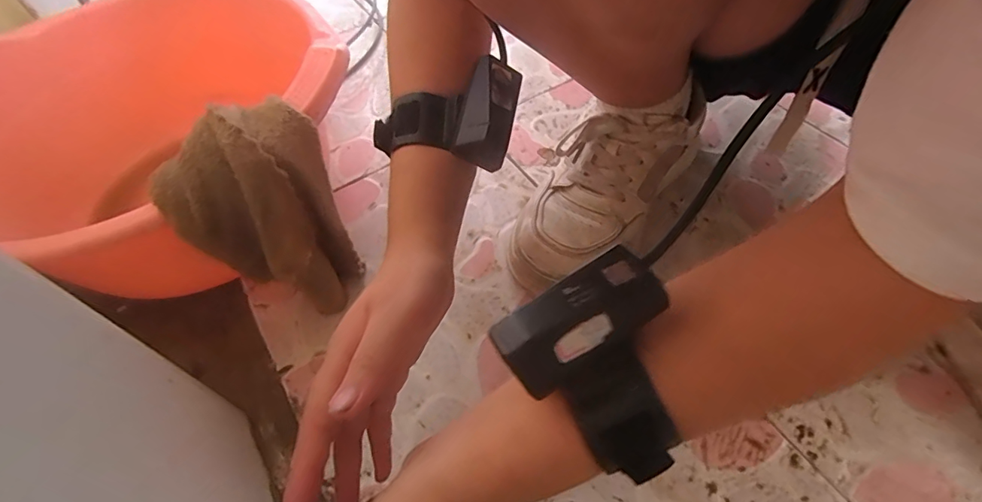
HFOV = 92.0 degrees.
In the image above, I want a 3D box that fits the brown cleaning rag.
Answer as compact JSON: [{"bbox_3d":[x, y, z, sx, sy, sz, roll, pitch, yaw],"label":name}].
[{"bbox_3d":[-0.160,-0.018,0.368,0.078,0.177,0.108,15,57,14],"label":"brown cleaning rag"}]

